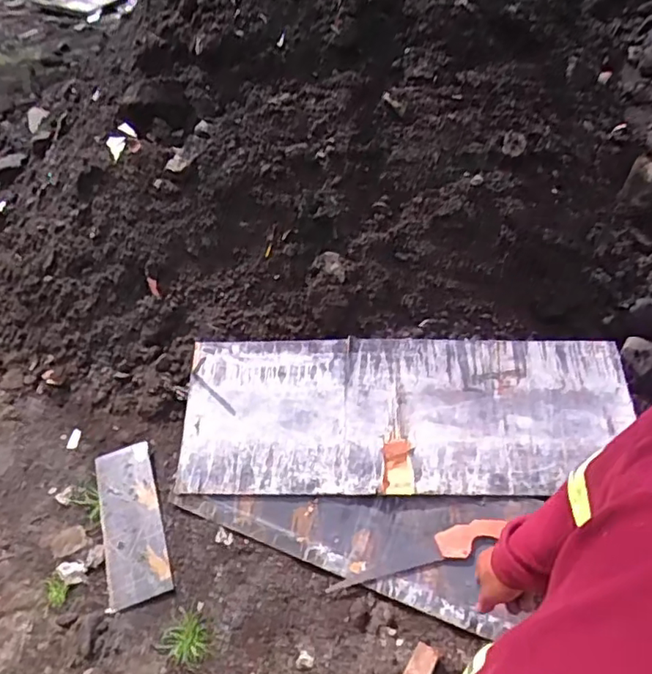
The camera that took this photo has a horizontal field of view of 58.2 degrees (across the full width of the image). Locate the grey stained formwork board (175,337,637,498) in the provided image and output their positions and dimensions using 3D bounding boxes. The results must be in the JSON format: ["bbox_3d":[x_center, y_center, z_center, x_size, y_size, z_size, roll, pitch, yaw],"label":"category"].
[{"bbox_3d":[0.206,0.211,1.612,1.179,0.032,0.439,0,71,3],"label":"grey stained formwork board"}]

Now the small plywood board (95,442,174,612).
[{"bbox_3d":[-0.523,0.490,1.574,0.158,0.018,0.449,-18,55,-6],"label":"small plywood board"}]

